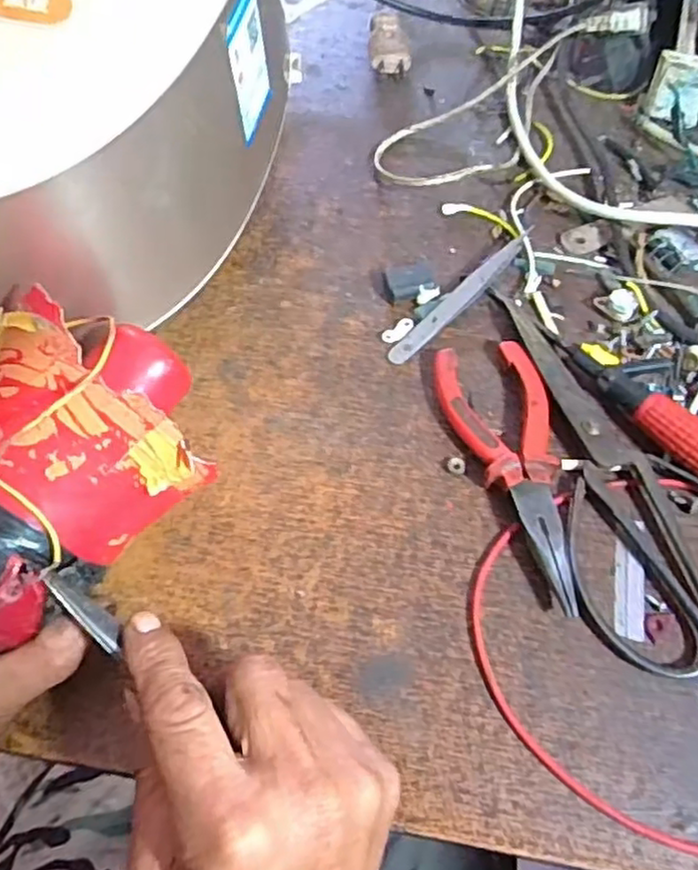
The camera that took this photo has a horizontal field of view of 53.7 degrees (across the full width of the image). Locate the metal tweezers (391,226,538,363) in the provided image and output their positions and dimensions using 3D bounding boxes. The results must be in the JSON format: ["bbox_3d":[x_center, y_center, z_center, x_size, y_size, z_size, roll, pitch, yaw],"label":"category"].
[{"bbox_3d":[0.068,-0.082,0.407,0.120,0.010,0.013,-43,66,-12],"label":"metal tweezers"}]

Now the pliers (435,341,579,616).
[{"bbox_3d":[0.083,0.016,0.345,0.054,0.018,0.145,-8,60,-2],"label":"pliers"}]

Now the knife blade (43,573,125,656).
[{"bbox_3d":[-0.099,0.067,0.263,0.037,0.006,0.010,44,69,1],"label":"knife blade"}]

